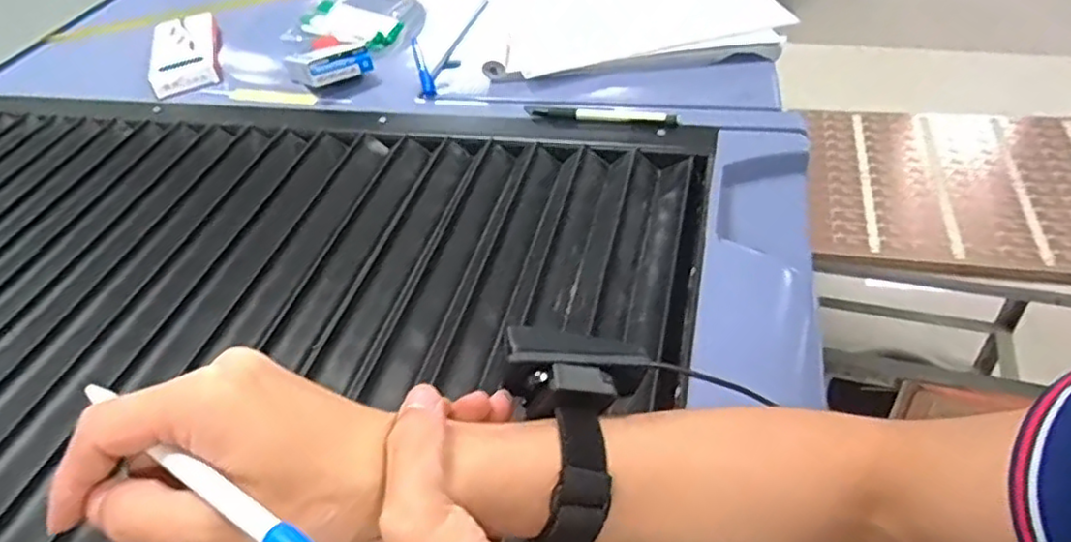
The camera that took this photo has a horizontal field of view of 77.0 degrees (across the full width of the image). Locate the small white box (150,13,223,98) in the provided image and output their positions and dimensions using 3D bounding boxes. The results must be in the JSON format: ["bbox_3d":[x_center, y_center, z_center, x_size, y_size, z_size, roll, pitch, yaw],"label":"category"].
[{"bbox_3d":[-0.420,-0.263,0.809,0.079,0.027,0.169,-17,44,-9],"label":"small white box"}]

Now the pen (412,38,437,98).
[{"bbox_3d":[-0.127,-0.228,0.748,0.012,0.014,0.146,-14,44,-8],"label":"pen"}]

